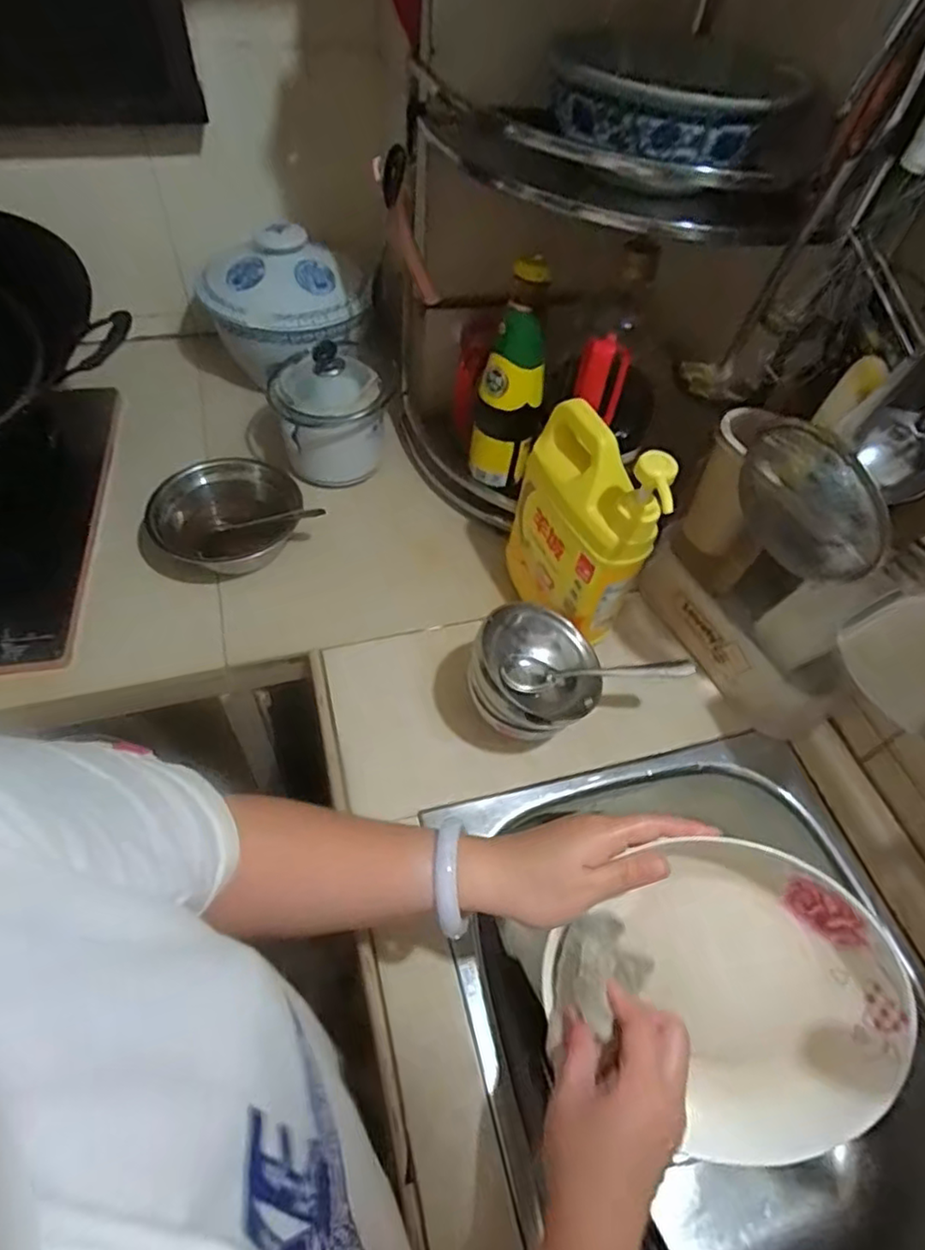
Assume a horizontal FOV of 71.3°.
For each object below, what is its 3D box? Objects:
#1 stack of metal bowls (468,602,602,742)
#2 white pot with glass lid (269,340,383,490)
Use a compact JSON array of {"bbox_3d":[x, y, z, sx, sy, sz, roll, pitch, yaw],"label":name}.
[{"bbox_3d":[0.062,0.055,0.588,0.110,0.112,0.101,6,53,-1],"label":"stack of metal bowls"},{"bbox_3d":[-0.163,-0.257,0.779,0.114,0.148,0.126,-15,56,-15],"label":"white pot with glass lid"}]

